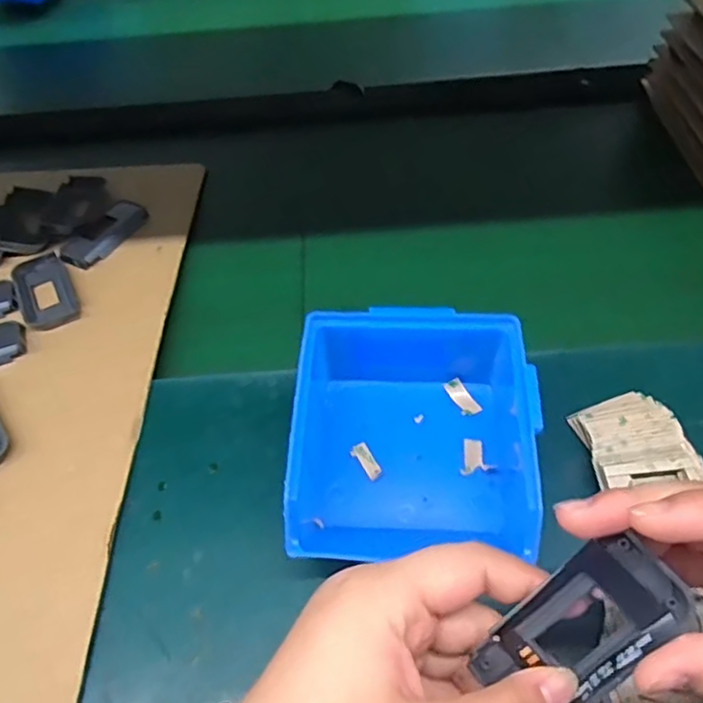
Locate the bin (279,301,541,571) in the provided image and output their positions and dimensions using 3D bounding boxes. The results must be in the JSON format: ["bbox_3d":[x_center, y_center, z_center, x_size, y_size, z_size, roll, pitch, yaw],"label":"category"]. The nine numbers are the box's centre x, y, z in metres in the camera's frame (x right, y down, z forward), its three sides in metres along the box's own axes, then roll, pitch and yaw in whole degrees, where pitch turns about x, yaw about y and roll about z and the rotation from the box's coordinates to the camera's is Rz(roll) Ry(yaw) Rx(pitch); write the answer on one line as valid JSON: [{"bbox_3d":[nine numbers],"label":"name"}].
[{"bbox_3d":[0.036,0.041,0.346,0.151,0.061,0.137,-3,52,1],"label":"bin"}]

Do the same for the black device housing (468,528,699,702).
[{"bbox_3d":[0.079,0.096,0.213,0.073,0.008,0.037,-46,71,13],"label":"black device housing"}]

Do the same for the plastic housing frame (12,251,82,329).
[{"bbox_3d":[-0.229,-0.046,0.460,0.038,0.004,0.082,-26,55,-16],"label":"plastic housing frame"}]

